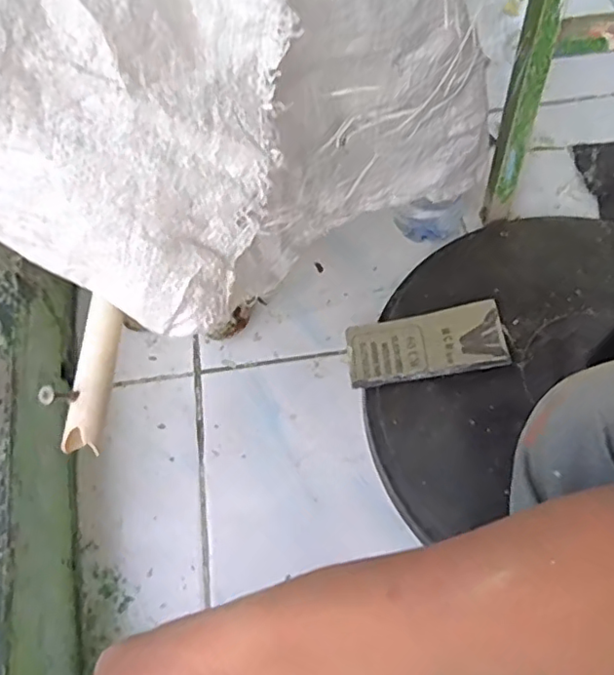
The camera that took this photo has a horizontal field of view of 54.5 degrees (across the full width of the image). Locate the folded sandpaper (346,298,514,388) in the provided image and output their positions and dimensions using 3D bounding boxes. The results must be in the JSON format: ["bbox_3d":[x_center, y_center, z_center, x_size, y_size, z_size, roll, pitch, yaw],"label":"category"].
[{"bbox_3d":[0.105,0.006,0.534,0.137,0.007,0.070,-12,56,10],"label":"folded sandpaper"}]

